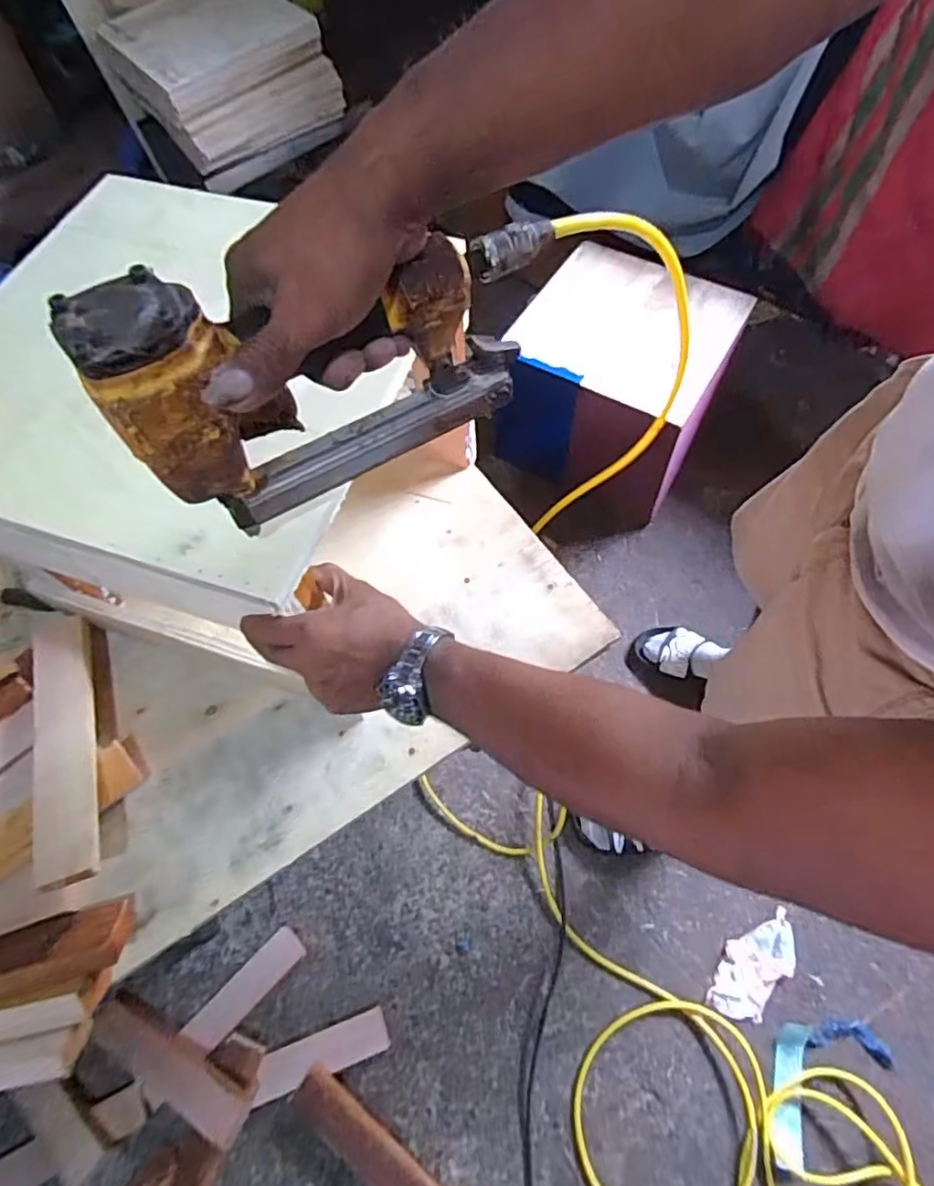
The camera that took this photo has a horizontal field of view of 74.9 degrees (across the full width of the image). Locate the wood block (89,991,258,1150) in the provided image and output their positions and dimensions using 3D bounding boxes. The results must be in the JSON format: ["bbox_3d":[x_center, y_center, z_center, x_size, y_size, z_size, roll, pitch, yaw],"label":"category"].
[{"bbox_3d":[-0.476,0.752,0.973,0.308,0.028,0.077,17,70,21],"label":"wood block"}]

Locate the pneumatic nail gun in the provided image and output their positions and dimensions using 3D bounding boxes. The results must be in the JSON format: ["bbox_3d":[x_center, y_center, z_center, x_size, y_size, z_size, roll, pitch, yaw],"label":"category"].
[{"bbox_3d":[-0.076,-0.128,0.347,0.219,0.155,0.055,-29,73,-11],"label":"pneumatic nail gun"}]

